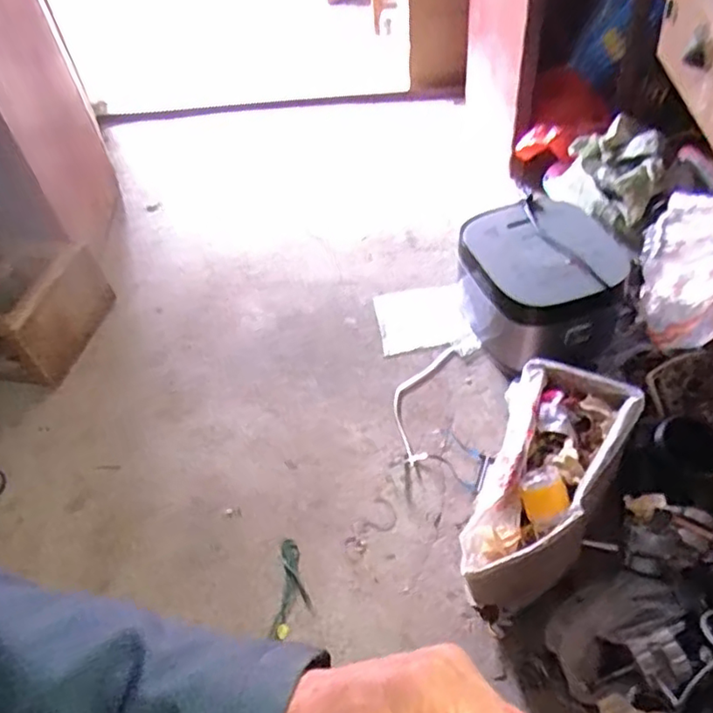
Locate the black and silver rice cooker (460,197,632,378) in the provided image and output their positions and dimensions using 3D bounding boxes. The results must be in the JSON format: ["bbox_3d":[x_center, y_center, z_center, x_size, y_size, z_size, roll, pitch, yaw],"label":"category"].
[{"bbox_3d":[0.378,-0.129,1.285,0.269,0.240,0.304,-17,49,-6],"label":"black and silver rice cooker"}]

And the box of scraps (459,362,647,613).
[{"bbox_3d":[0.288,0.219,1.018,0.193,0.180,0.396,19,55,22],"label":"box of scraps"}]

